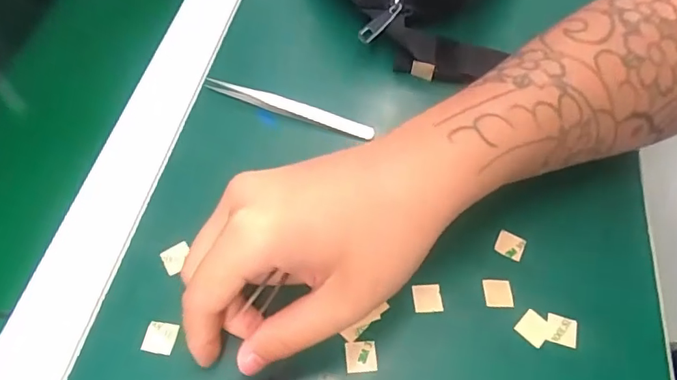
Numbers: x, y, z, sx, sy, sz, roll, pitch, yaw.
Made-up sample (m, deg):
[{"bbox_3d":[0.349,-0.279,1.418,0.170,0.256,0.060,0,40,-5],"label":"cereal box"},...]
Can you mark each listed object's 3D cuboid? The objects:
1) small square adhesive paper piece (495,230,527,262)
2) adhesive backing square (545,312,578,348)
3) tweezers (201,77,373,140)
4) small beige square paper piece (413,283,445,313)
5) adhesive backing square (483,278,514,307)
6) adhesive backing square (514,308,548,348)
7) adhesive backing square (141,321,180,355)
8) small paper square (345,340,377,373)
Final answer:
[{"bbox_3d":[0.100,0.032,0.293,0.015,0.004,0.015,23,67,13],"label":"small square adhesive paper piece"},{"bbox_3d":[0.119,0.074,0.269,0.016,0.004,0.016,15,62,6],"label":"adhesive backing square"},{"bbox_3d":[-0.033,-0.054,0.332,0.114,0.009,0.010,16,59,7],"label":"tweezers"},{"bbox_3d":[0.049,0.058,0.273,0.015,0.004,0.015,-2,59,-4],"label":"small beige square paper piece"},{"bbox_3d":[0.088,0.057,0.278,0.015,0.004,0.016,-1,63,2],"label":"adhesive backing square"},{"bbox_3d":[0.104,0.073,0.269,0.015,0.004,0.016,36,67,19],"label":"adhesive backing square"},{"bbox_3d":[-0.090,0.075,0.256,0.015,0.004,0.016,13,55,1],"label":"adhesive backing square"},{"bbox_3d":[0.012,0.084,0.255,0.016,0.004,0.015,-4,59,-6],"label":"small paper square"}]

